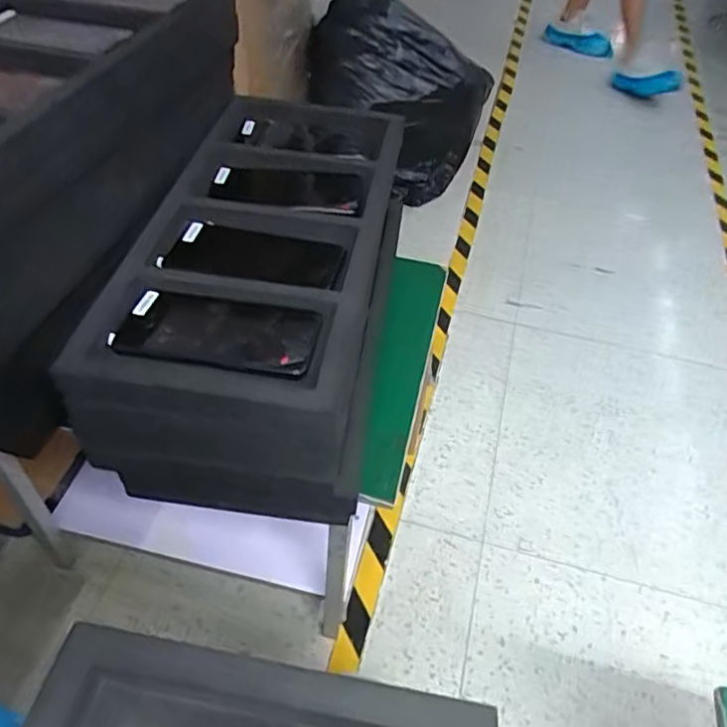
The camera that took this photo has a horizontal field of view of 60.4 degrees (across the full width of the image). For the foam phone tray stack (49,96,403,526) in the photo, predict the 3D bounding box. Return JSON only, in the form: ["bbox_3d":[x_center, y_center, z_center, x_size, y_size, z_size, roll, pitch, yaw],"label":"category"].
[{"bbox_3d":[-0.098,-0.106,0.700,0.231,0.162,0.522,7,48,3],"label":"foam phone tray stack"}]

